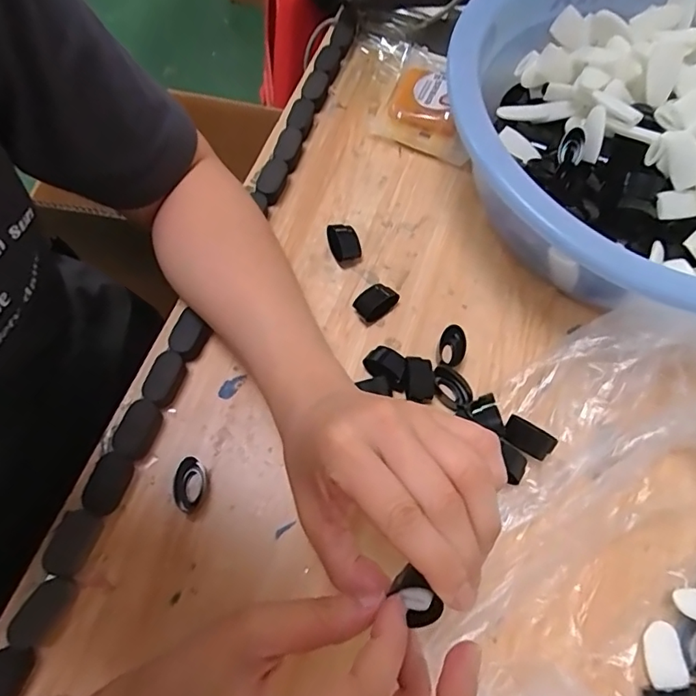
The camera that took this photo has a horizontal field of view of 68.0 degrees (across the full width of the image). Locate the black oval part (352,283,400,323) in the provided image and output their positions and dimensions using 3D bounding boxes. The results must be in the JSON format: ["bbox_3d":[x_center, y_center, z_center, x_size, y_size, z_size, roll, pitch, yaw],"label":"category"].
[{"bbox_3d":[0.022,-0.035,0.397,0.031,0.018,0.022,-38,75,-18],"label":"black oval part"}]

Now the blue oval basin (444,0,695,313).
[{"bbox_3d":[0.230,-0.158,0.411,0.322,0.109,0.323,43,70,13],"label":"blue oval basin"}]

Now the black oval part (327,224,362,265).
[{"bbox_3d":[-0.003,-0.085,0.412,0.021,0.022,0.029,-22,70,-13],"label":"black oval part"}]

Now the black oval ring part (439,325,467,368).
[{"bbox_3d":[0.078,-0.001,0.386,0.020,0.015,0.026,24,67,6],"label":"black oval ring part"}]

